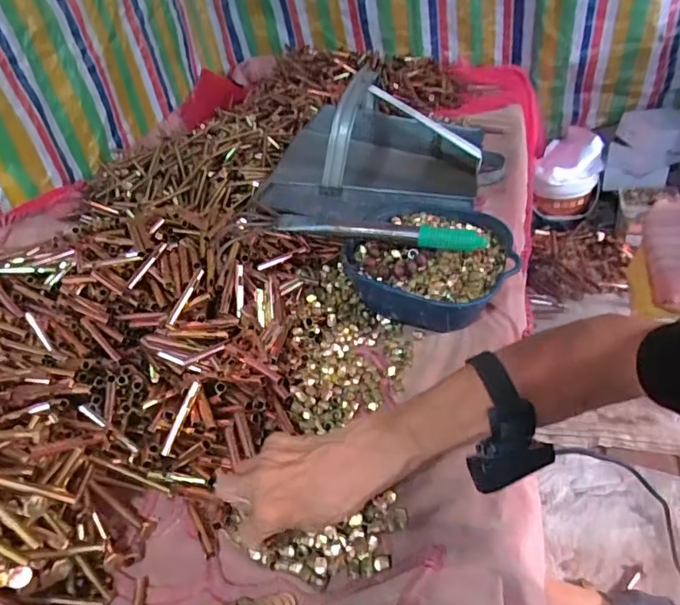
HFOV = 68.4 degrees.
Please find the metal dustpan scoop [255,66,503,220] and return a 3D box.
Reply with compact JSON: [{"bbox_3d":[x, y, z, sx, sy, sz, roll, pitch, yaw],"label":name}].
[{"bbox_3d":[0.080,-0.291,0.900,0.395,0.176,0.330,3,40,16],"label":"metal dustpan scoop"}]

